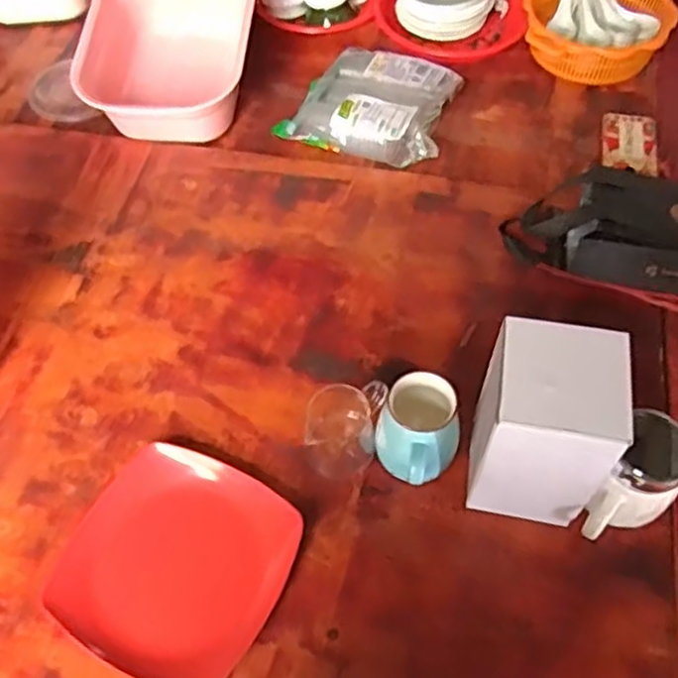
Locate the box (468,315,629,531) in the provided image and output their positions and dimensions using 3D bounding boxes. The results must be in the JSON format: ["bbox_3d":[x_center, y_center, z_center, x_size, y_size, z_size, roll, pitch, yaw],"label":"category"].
[{"bbox_3d":[0.184,0.087,0.662,0.117,0.195,0.115,10,58,9],"label":"box"}]

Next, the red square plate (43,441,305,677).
[{"bbox_3d":[-0.157,0.216,0.695,0.203,0.030,0.200,23,60,18],"label":"red square plate"}]

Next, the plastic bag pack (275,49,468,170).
[{"bbox_3d":[0.048,-0.346,1.041,0.232,0.063,0.185,16,58,14],"label":"plastic bag pack"}]

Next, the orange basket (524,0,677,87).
[{"bbox_3d":[0.396,-0.488,1.108,0.215,0.079,0.204,3,56,6],"label":"orange basket"}]

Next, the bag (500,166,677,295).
[{"bbox_3d":[0.400,-0.134,0.858,0.379,0.099,0.125,9,57,10],"label":"bag"}]

